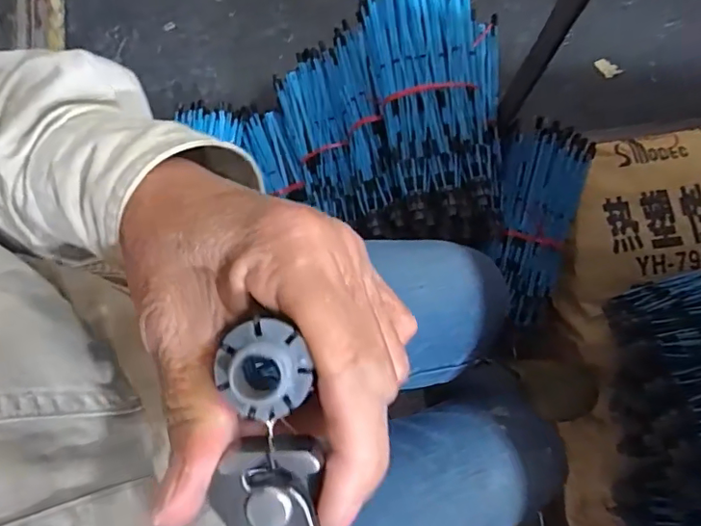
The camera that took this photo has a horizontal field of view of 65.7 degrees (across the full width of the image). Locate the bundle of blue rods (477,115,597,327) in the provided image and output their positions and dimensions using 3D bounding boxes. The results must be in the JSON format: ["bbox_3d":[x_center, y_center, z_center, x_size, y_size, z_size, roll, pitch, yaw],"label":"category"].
[{"bbox_3d":[0.275,-0.054,0.796,0.141,0.052,0.294,8,91,0],"label":"bundle of blue rods"}]

